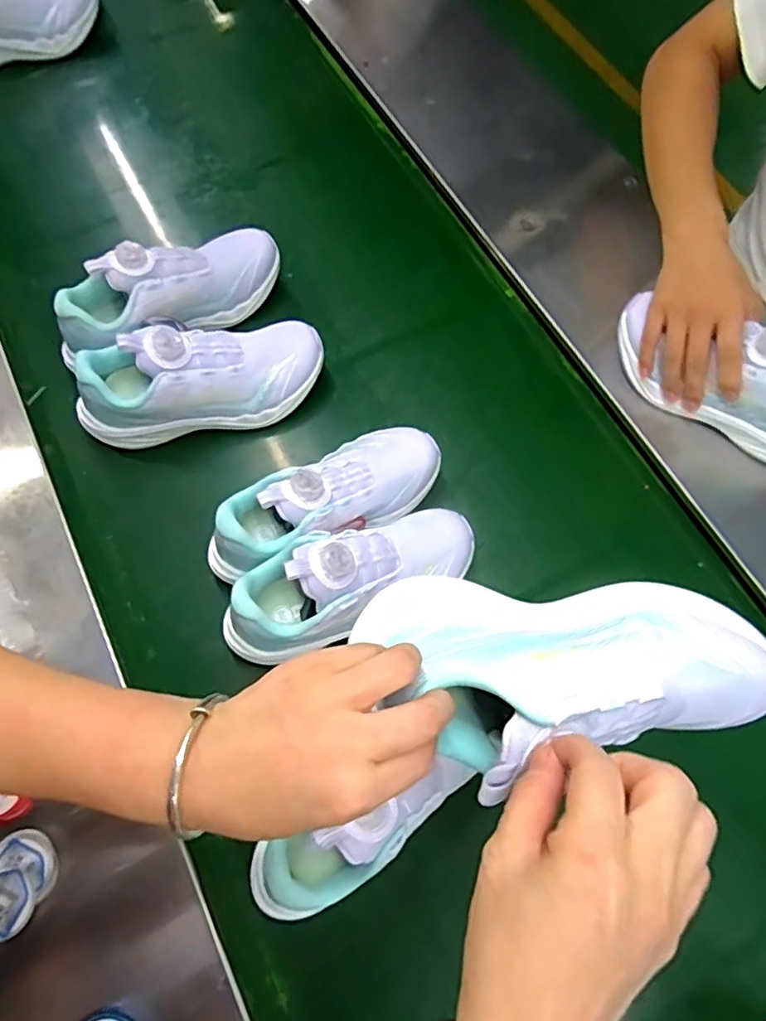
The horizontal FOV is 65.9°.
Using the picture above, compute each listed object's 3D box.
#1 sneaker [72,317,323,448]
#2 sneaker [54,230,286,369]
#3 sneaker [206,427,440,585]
[{"bbox_3d":[-0.196,-0.145,0.623,0.259,0.111,0.096,-10,70,-4],"label":"sneaker"},{"bbox_3d":[-0.234,-0.243,0.660,0.256,0.108,0.098,-26,71,-23],"label":"sneaker"},{"bbox_3d":[-0.057,-0.009,0.573,0.242,0.101,0.098,-36,74,-13],"label":"sneaker"}]

